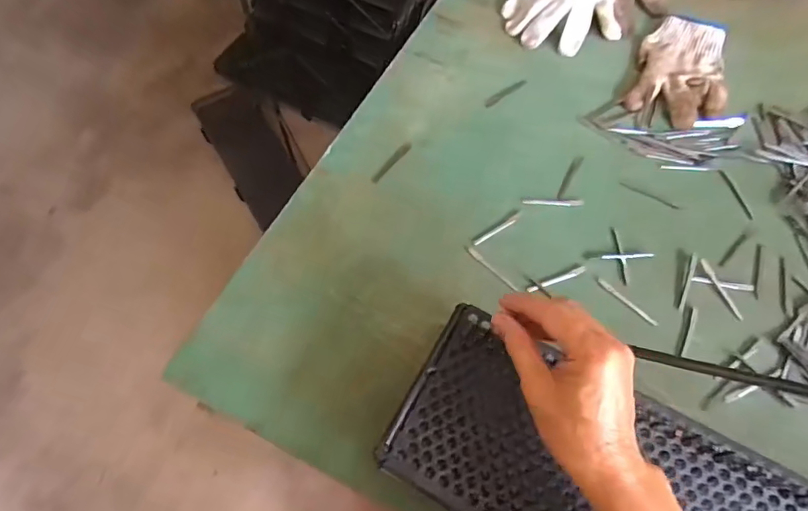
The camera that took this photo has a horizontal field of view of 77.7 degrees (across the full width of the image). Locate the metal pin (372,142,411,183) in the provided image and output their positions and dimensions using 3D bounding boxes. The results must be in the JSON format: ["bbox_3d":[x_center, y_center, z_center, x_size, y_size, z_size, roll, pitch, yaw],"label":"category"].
[{"bbox_3d":[-0.014,-0.107,0.572,0.010,0.004,0.067,35,67,16],"label":"metal pin"}]

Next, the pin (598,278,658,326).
[{"bbox_3d":[0.222,0.046,0.497,0.067,0.004,0.007,41,69,18],"label":"pin"}]

